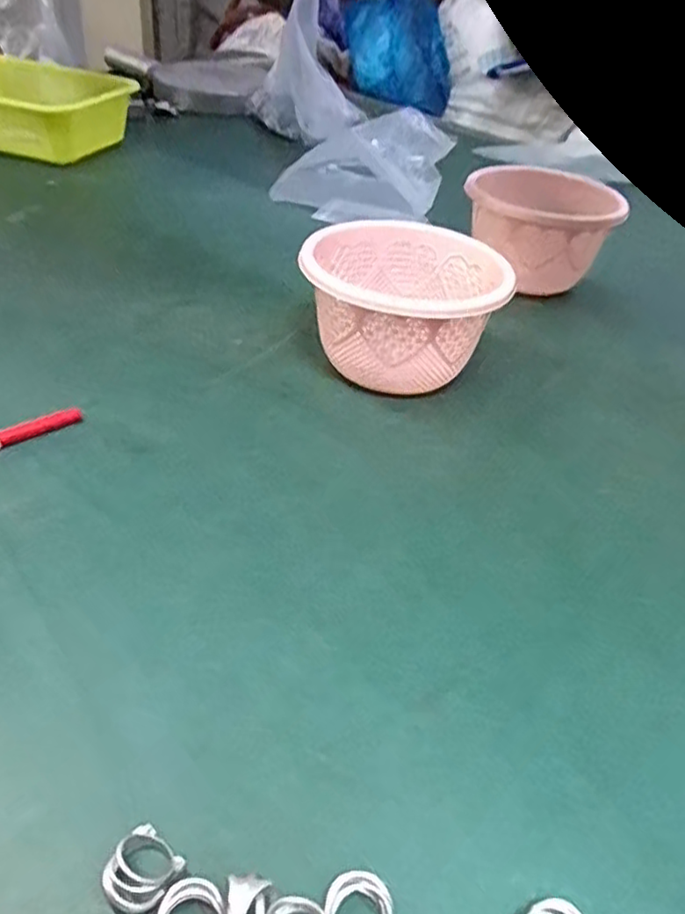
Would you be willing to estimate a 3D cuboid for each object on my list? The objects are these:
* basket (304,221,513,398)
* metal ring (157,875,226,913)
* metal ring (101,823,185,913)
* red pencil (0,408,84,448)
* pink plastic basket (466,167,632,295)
[{"bbox_3d":[0.042,-0.109,0.508,0.143,0.088,0.136,-7,40,-15],"label":"basket"},{"bbox_3d":[-0.050,0.152,0.218,0.024,0.012,0.023,3,38,-3],"label":"metal ring"},{"bbox_3d":[-0.070,0.143,0.231,0.023,0.008,0.024,3,38,-3],"label":"metal ring"},{"bbox_3d":[-0.200,-0.015,0.417,0.074,0.007,0.013,-26,48,-33],"label":"red pencil"},{"bbox_3d":[0.186,-0.220,0.647,0.130,0.103,0.113,-12,42,-21],"label":"pink plastic basket"}]

